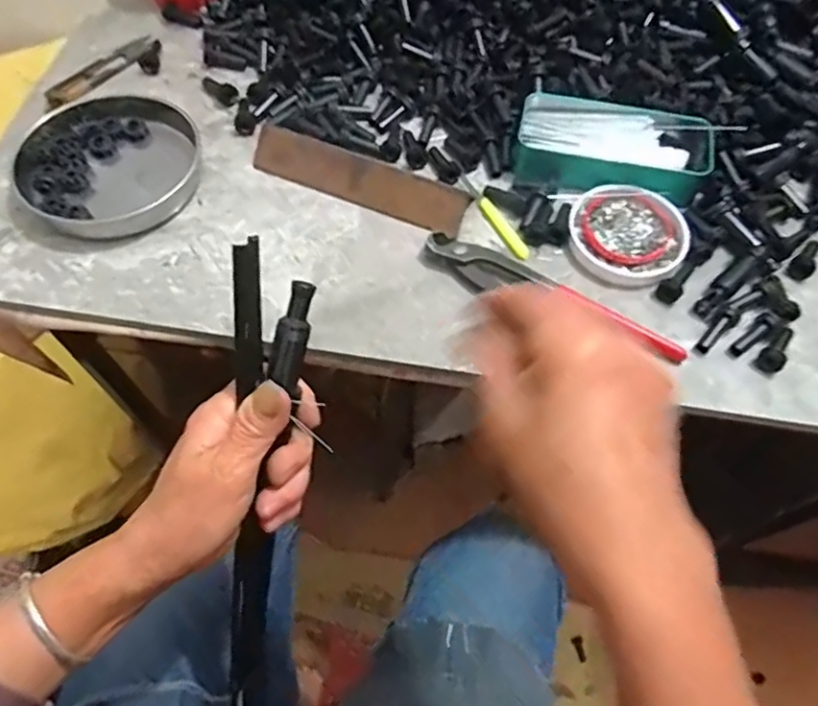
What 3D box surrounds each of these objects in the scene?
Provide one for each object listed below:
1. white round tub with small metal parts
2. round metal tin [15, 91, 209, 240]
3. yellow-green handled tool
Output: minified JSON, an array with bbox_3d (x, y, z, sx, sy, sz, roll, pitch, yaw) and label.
[{"bbox_3d":[0.173,-0.095,0.484,0.088,0.013,0.089,0,65,0],"label":"white round tub with small metal parts"},{"bbox_3d":[-0.238,-0.152,0.491,0.136,0.027,0.144,1,61,-1],"label":"round metal tin"},{"bbox_3d":[0.066,-0.110,0.490,0.013,0.013,0.095,-25,64,-15],"label":"yellow-green handled tool"}]

